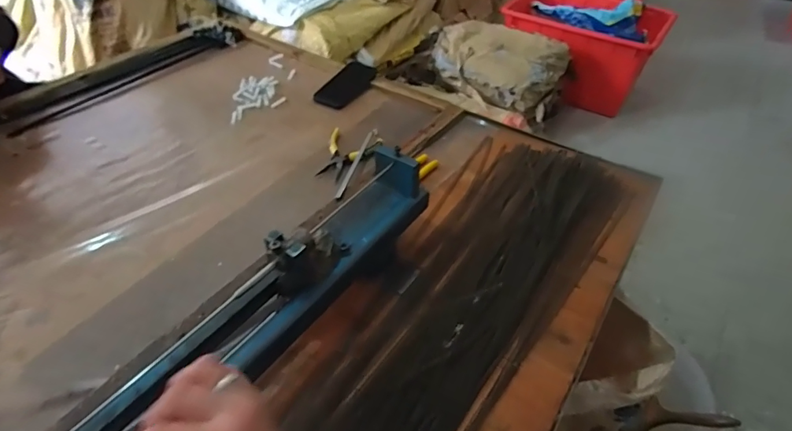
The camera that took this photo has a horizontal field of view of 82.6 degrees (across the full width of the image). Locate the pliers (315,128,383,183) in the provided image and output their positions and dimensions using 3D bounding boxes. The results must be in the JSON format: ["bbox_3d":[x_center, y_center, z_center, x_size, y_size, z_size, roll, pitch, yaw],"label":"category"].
[{"bbox_3d":[-0.095,-0.116,0.851,0.104,0.017,0.126,17,46,16],"label":"pliers"}]

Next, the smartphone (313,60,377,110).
[{"bbox_3d":[-0.113,-0.298,1.031,0.083,0.011,0.157,37,67,13],"label":"smartphone"}]

